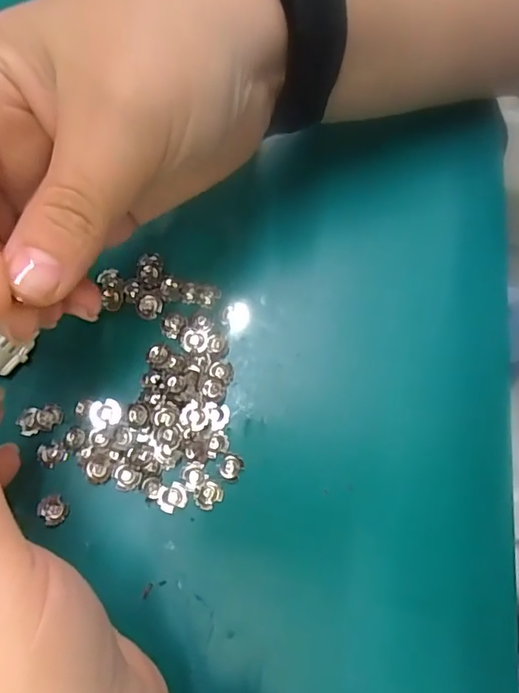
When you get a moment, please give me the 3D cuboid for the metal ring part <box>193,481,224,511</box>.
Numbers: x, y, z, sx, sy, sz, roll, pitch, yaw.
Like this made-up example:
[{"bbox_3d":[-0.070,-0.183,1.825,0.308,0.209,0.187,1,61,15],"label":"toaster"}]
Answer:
[{"bbox_3d":[-0.019,0.055,0.195,0.010,0.004,0.009,-40,75,-13],"label":"metal ring part"}]

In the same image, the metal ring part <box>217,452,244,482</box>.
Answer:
[{"bbox_3d":[-0.011,0.046,0.204,0.009,0.004,0.011,11,71,4],"label":"metal ring part"}]

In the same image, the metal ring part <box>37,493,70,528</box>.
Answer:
[{"bbox_3d":[-0.076,0.061,0.196,0.010,0.007,0.010,0,71,0],"label":"metal ring part"}]

